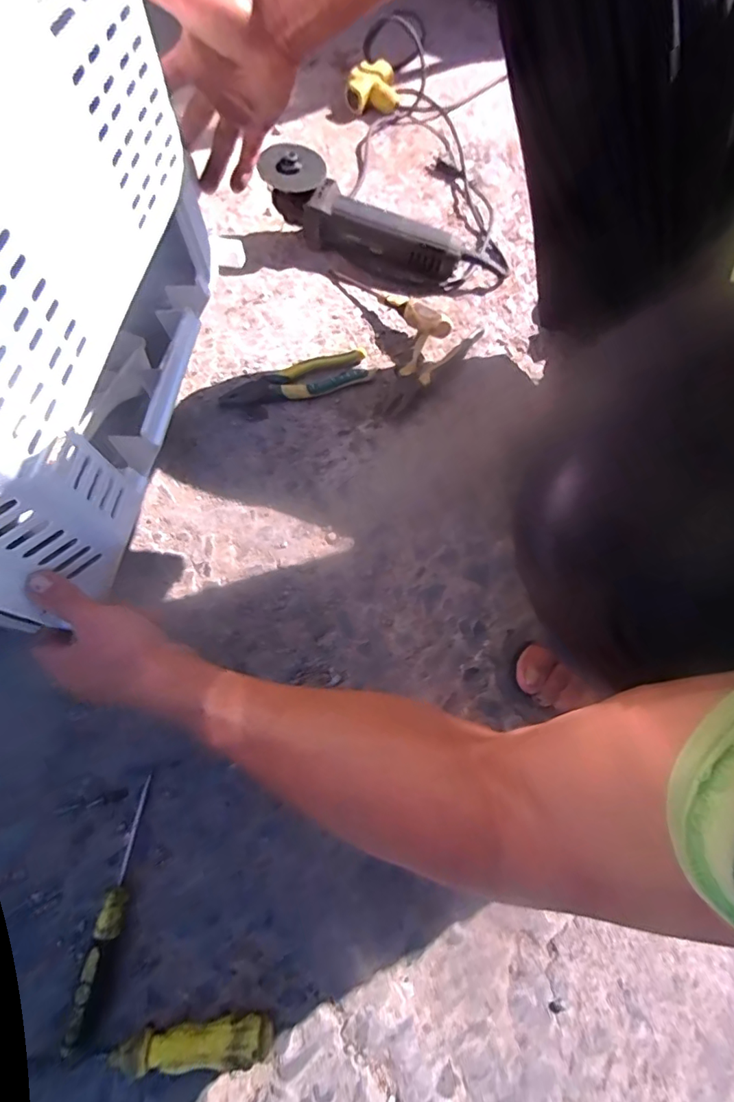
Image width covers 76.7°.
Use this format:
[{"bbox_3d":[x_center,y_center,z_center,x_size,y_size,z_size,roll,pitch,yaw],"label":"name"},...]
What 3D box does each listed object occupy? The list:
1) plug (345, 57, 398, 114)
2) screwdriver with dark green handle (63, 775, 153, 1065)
[{"bbox_3d":[0.010,-0.801,0.799,0.086,0.062,0.041,-19,71,-9],"label":"plug"},{"bbox_3d":[-0.211,0.294,0.386,0.020,0.033,0.185,10,69,1],"label":"screwdriver with dark green handle"}]

